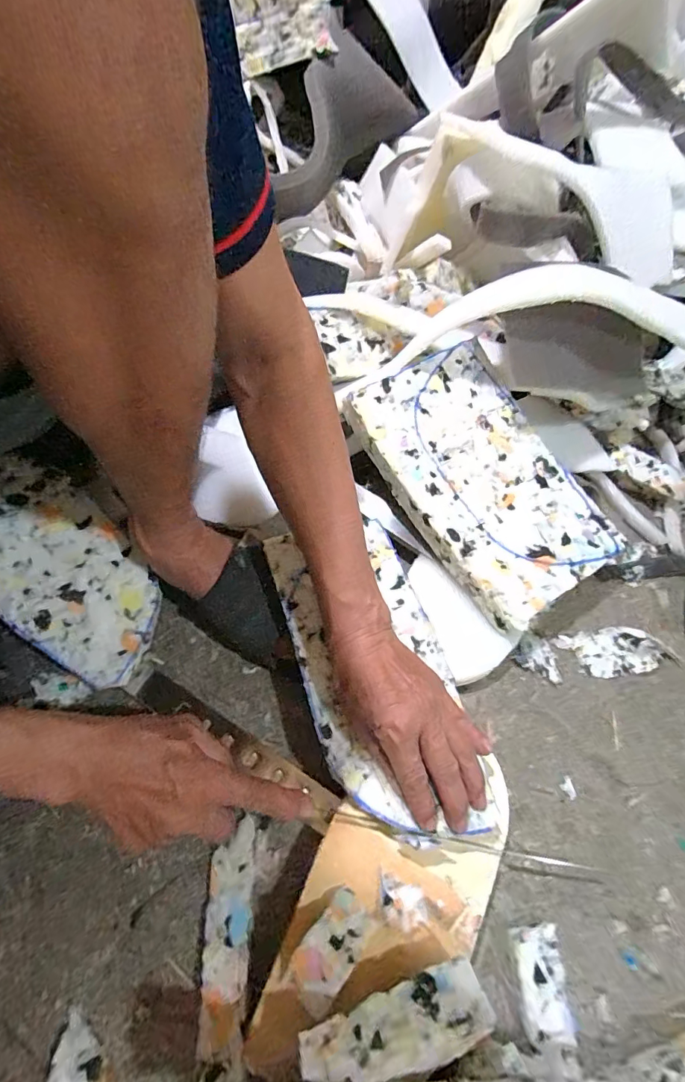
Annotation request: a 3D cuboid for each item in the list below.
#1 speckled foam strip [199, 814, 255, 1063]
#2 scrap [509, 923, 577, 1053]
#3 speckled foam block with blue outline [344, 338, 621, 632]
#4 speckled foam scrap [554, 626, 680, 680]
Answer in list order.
[{"bbox_3d":[-0.084,0.280,0.331,0.033,0.017,0.127,-3,56,-3],"label":"speckled foam strip"},{"bbox_3d":[0.137,0.307,0.316,0.032,0.016,0.061,-3,56,-3],"label":"scrap"},{"bbox_3d":[0.147,-0.068,0.472,0.167,0.032,0.271,-31,80,-16],"label":"speckled foam block with blue outline"},{"bbox_3d":[0.275,0.109,0.454,0.108,0.013,0.047,-6,56,-5],"label":"speckled foam scrap"}]

